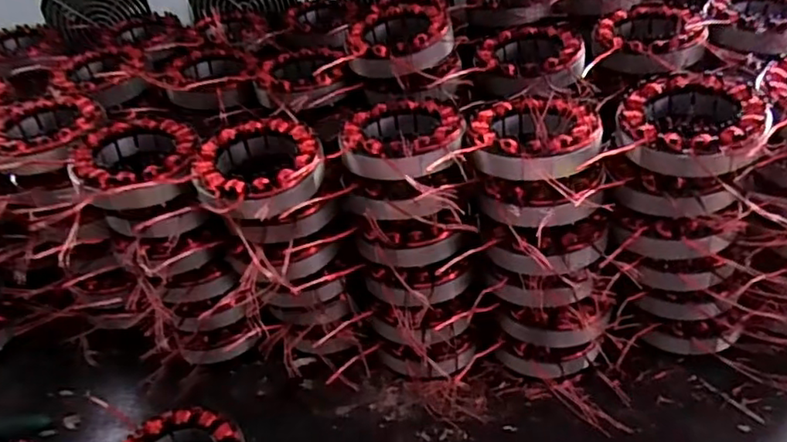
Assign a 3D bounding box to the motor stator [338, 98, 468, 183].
[{"bbox_3d":[0.006,-0.051,0.434,0.087,0.038,0.098,0,38,10],"label":"motor stator"}]

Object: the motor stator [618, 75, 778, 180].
[{"bbox_3d":[0.192,-0.061,0.402,0.088,0.032,0.096,14,42,26],"label":"motor stator"}]

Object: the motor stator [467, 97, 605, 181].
[{"bbox_3d":[0.098,-0.053,0.424,0.085,0.043,0.091,13,42,25],"label":"motor stator"}]

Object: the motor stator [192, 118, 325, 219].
[{"bbox_3d":[-0.092,-0.036,0.426,0.084,0.030,0.087,-5,38,4],"label":"motor stator"}]

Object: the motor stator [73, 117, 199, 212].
[{"bbox_3d":[-0.181,-0.043,0.441,0.079,0.027,0.092,-26,41,-23],"label":"motor stator"}]

